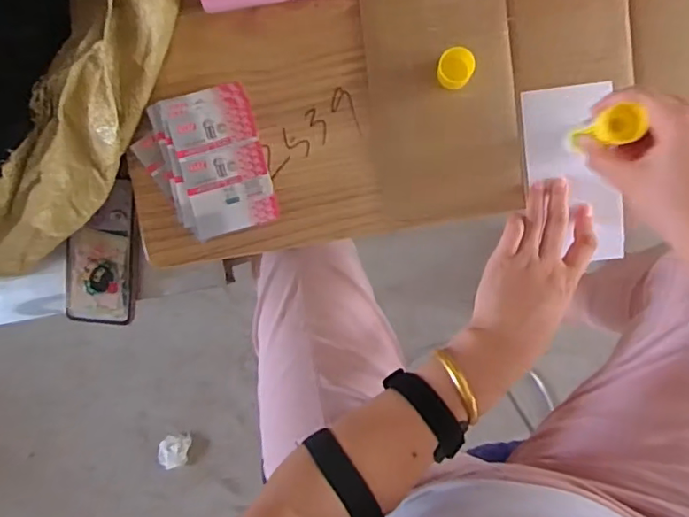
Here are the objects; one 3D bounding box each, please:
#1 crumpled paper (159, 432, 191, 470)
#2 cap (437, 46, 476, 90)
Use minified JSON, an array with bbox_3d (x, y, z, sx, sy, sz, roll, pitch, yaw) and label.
[{"bbox_3d":[-0.355,0.407,1.177,0.066,0.050,0.069,-8,93,6],"label":"crumpled paper"},{"bbox_3d":[0.099,-0.169,0.494,0.030,0.023,0.033,1,96,6],"label":"cap"}]

